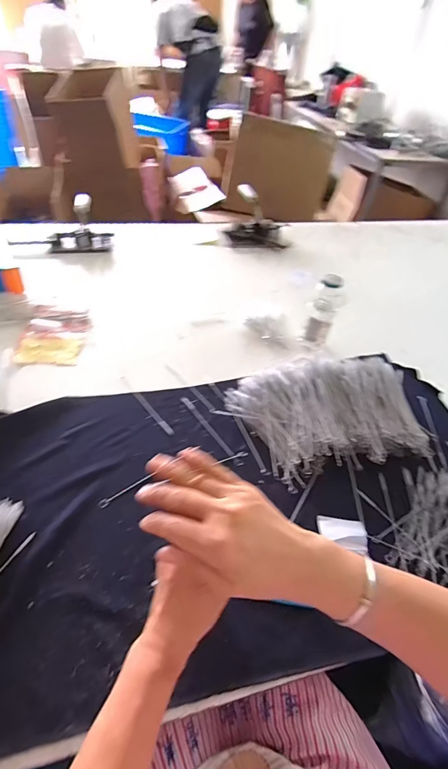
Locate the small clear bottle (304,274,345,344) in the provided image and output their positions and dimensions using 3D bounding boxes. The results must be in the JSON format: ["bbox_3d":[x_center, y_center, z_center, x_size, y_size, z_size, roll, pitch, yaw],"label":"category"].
[{"bbox_3d":[0.218,-0.157,0.838,0.057,0.168,0.055,14,47,7],"label":"small clear bottle"}]

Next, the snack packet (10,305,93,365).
[{"bbox_3d":[-0.355,-0.114,0.807,0.122,0.030,0.185,0,47,-5],"label":"snack packet"}]

